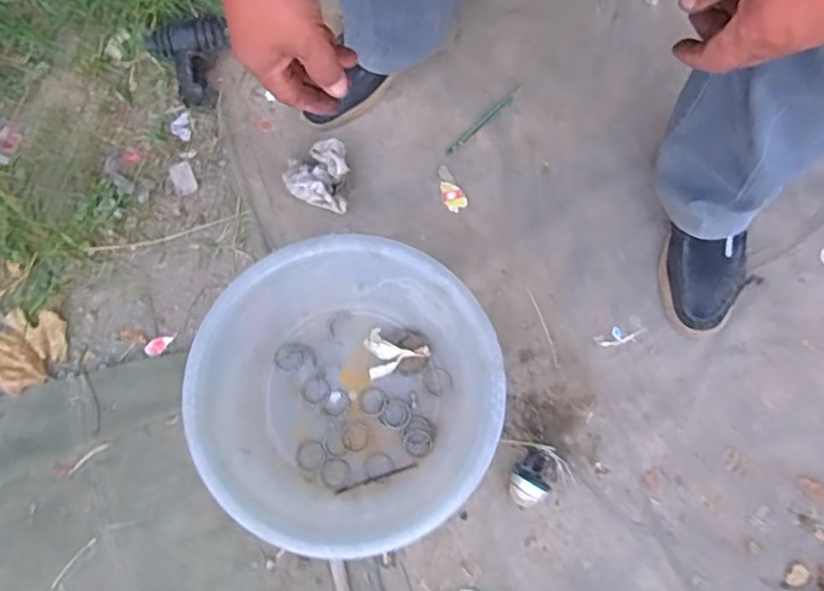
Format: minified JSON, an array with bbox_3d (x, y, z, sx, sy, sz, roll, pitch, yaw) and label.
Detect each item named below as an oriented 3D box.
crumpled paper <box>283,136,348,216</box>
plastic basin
[{"bbox_3d":[-0.130,-0.162,0.840,0.092,0.045,0.108,4,73,3],"label":"crumpled paper"},{"bbox_3d":[-0.072,0.114,0.716,0.322,0.125,0.326,0,72,2],"label":"plastic basin"}]

